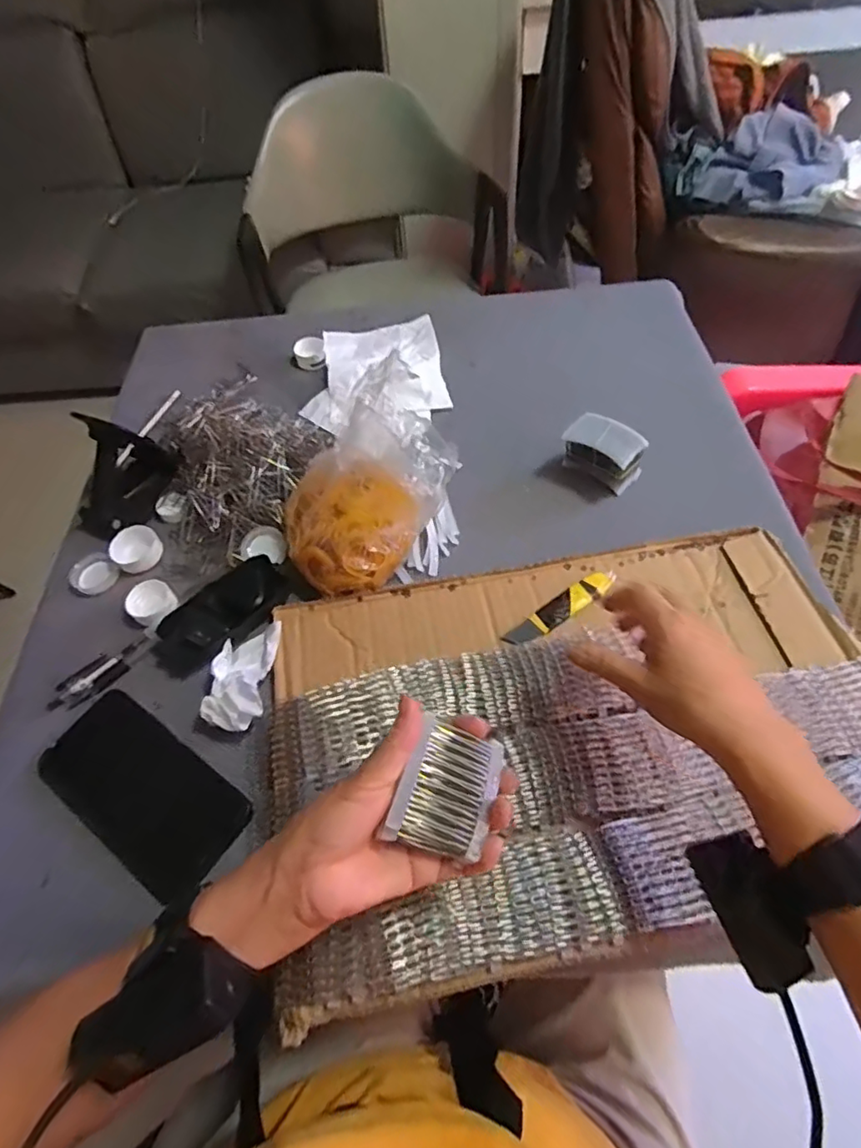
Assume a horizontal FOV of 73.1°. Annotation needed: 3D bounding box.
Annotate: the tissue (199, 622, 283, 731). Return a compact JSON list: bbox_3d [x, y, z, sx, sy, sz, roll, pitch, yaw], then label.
[{"bbox_3d":[-0.150,0.074,0.452,0.051,0.036,0.092,-2,57,4],"label":"tissue"}]

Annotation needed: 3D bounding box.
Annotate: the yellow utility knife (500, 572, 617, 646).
[{"bbox_3d":[0.110,0.029,0.484,0.107,0.007,0.022,-32,60,-15],"label":"yellow utility knife"}]

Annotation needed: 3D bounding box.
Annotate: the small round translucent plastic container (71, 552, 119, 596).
[{"bbox_3d":[-0.318,0.000,0.549,0.038,0.013,0.039,-2,57,3],"label":"small round translucent plastic container"}]

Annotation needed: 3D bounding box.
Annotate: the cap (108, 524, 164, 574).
[{"bbox_3d":[-0.278,-0.023,0.552,0.046,0.023,0.042,-2,57,3],"label":"cap"}]

